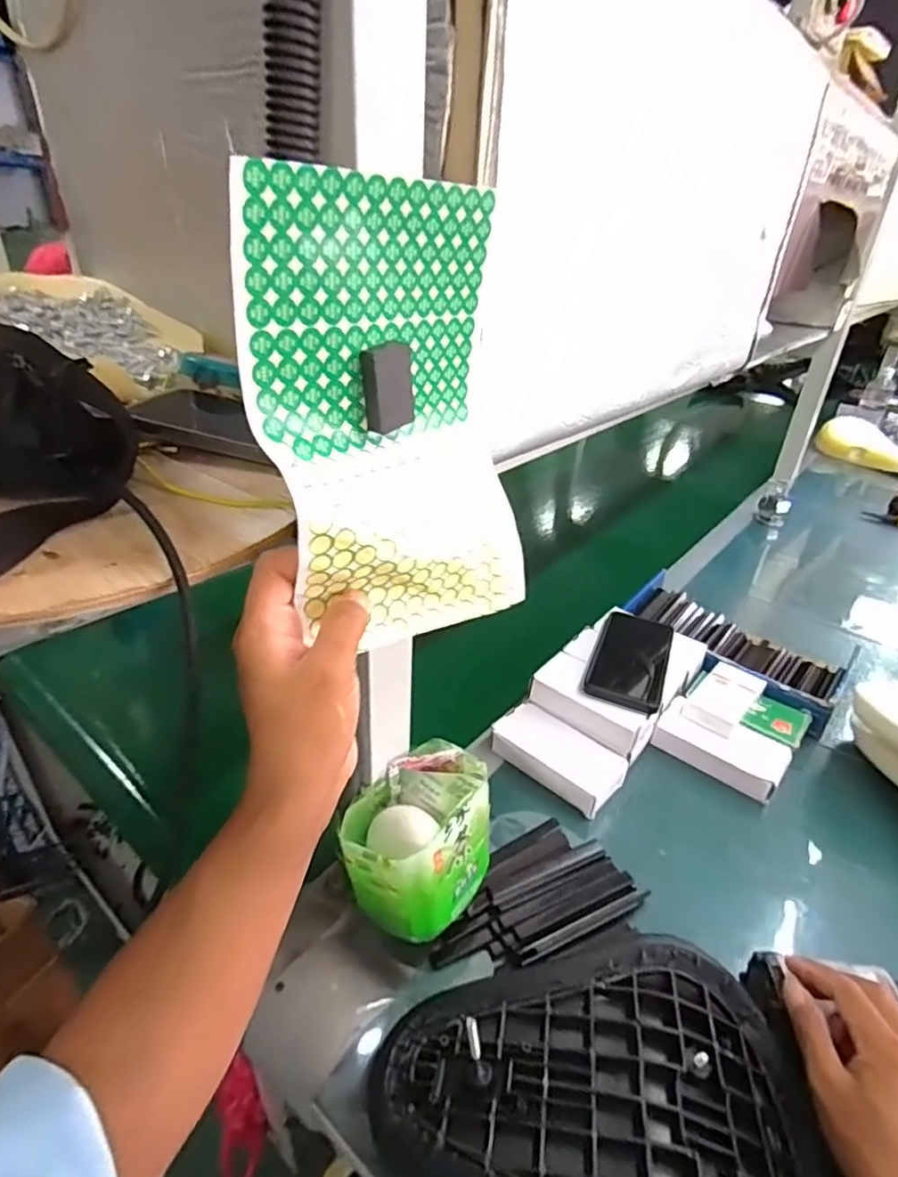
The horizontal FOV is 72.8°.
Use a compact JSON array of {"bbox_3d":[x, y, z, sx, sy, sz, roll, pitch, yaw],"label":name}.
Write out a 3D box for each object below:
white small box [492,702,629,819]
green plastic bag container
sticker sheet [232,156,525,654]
[{"bbox_3d":[0.110,0.167,0.612,0.124,0.028,0.068,28,39,35],"label":"white small box"},{"bbox_3d":[-0.018,0.180,0.443,0.082,0.084,0.109,24,37,30],"label":"green plastic bag container"},{"bbox_3d":[-0.020,-0.072,0.296,0.051,0.215,0.142,28,39,34],"label":"sticker sheet"}]

